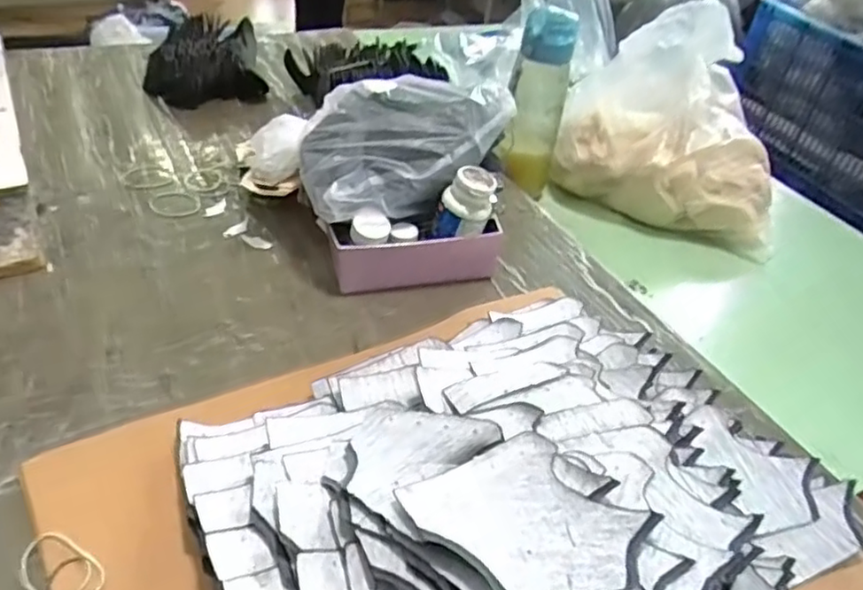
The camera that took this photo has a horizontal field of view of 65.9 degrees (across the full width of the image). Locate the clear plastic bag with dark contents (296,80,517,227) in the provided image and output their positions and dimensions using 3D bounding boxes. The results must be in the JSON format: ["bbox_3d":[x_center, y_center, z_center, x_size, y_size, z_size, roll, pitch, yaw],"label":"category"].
[{"bbox_3d":[-0.019,-0.153,0.668,0.220,0.088,0.115,-9,42,-19],"label":"clear plastic bag with dark contents"}]

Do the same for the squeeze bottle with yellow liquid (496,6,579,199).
[{"bbox_3d":[0.131,-0.232,0.846,0.069,0.229,0.055,15,40,10],"label":"squeeze bottle with yellow liquid"}]

